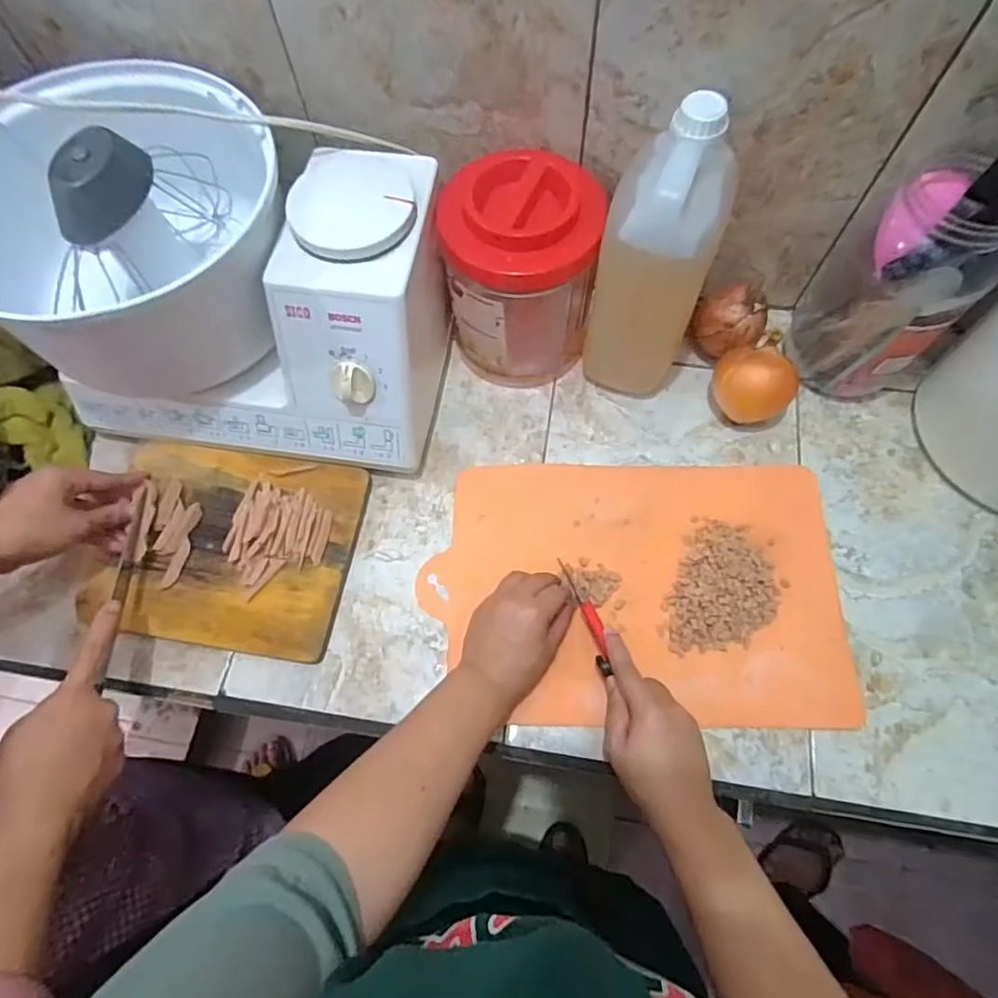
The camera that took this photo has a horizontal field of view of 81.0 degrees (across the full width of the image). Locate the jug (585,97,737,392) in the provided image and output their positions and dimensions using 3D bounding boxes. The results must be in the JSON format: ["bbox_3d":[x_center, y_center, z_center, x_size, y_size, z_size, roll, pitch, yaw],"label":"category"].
[{"bbox_3d":[0.141,-0.204,0.523,0.101,0.235,0.130,19,70,7],"label":"jug"}]

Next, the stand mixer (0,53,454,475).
[{"bbox_3d":[-0.245,-0.196,0.537,0.379,0.210,0.251,9,70,3],"label":"stand mixer"}]

